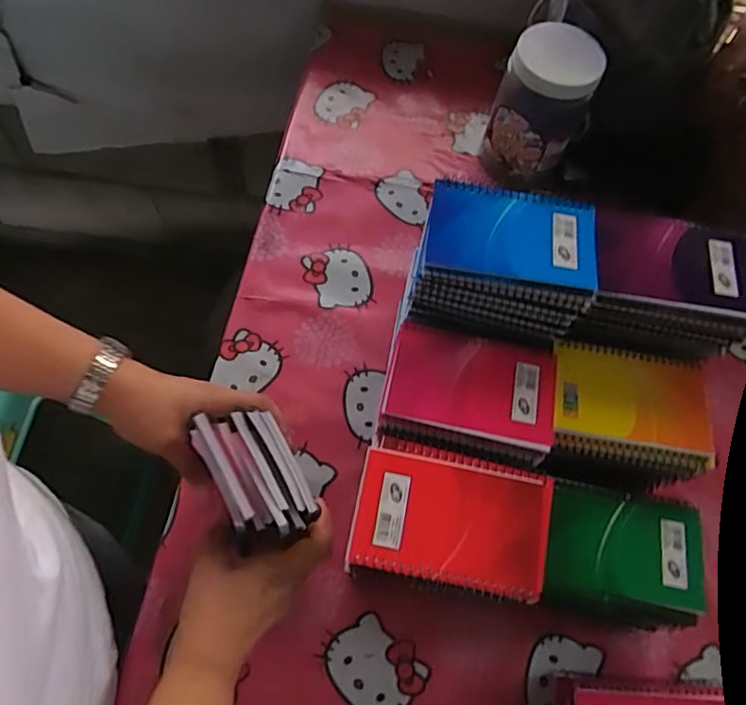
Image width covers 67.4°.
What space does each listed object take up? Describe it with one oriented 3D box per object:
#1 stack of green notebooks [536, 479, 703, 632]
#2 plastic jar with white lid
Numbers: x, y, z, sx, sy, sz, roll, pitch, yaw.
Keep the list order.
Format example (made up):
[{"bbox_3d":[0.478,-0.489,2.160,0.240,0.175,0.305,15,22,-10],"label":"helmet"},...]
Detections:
[{"bbox_3d":[0.200,0.180,0.494,0.121,0.105,0.099,11,66,1],"label":"stack of green notebooks"},{"bbox_3d":[0.198,-0.289,0.664,0.098,0.142,0.103,1,67,-3],"label":"plastic jar with white lid"}]

